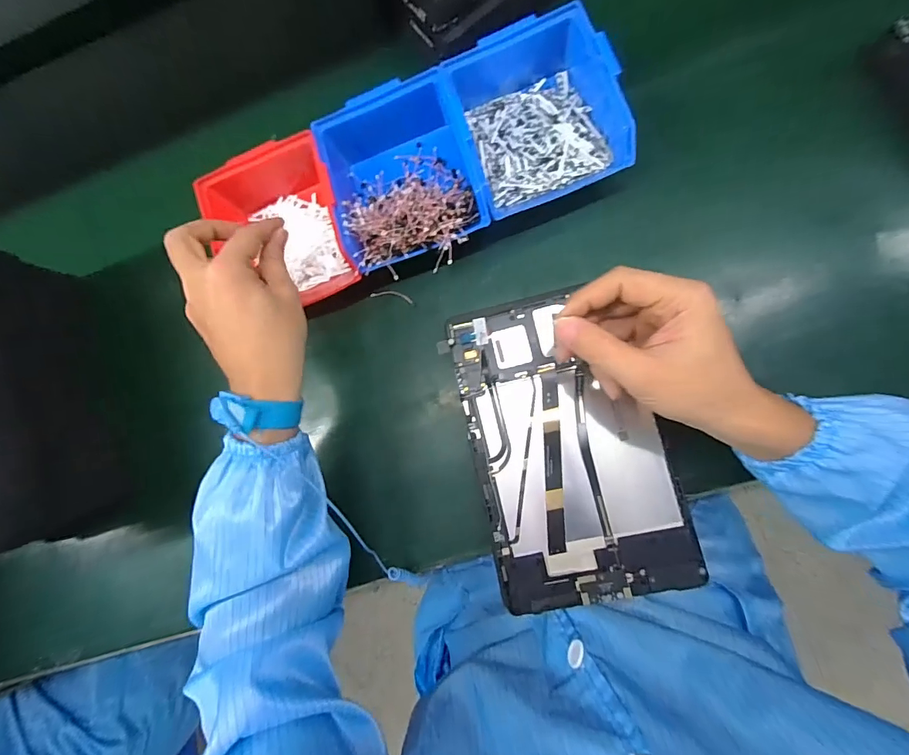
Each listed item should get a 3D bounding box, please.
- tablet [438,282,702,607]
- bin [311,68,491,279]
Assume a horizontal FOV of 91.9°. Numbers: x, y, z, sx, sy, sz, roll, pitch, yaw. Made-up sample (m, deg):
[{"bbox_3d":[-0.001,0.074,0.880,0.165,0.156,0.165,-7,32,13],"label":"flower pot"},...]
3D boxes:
[{"bbox_3d":[0.086,0.053,0.353,0.147,0.009,0.241,-16,81,8],"label":"tablet"},{"bbox_3d":[-0.047,-0.176,0.390,0.127,0.062,0.168,-19,78,10],"label":"bin"}]

